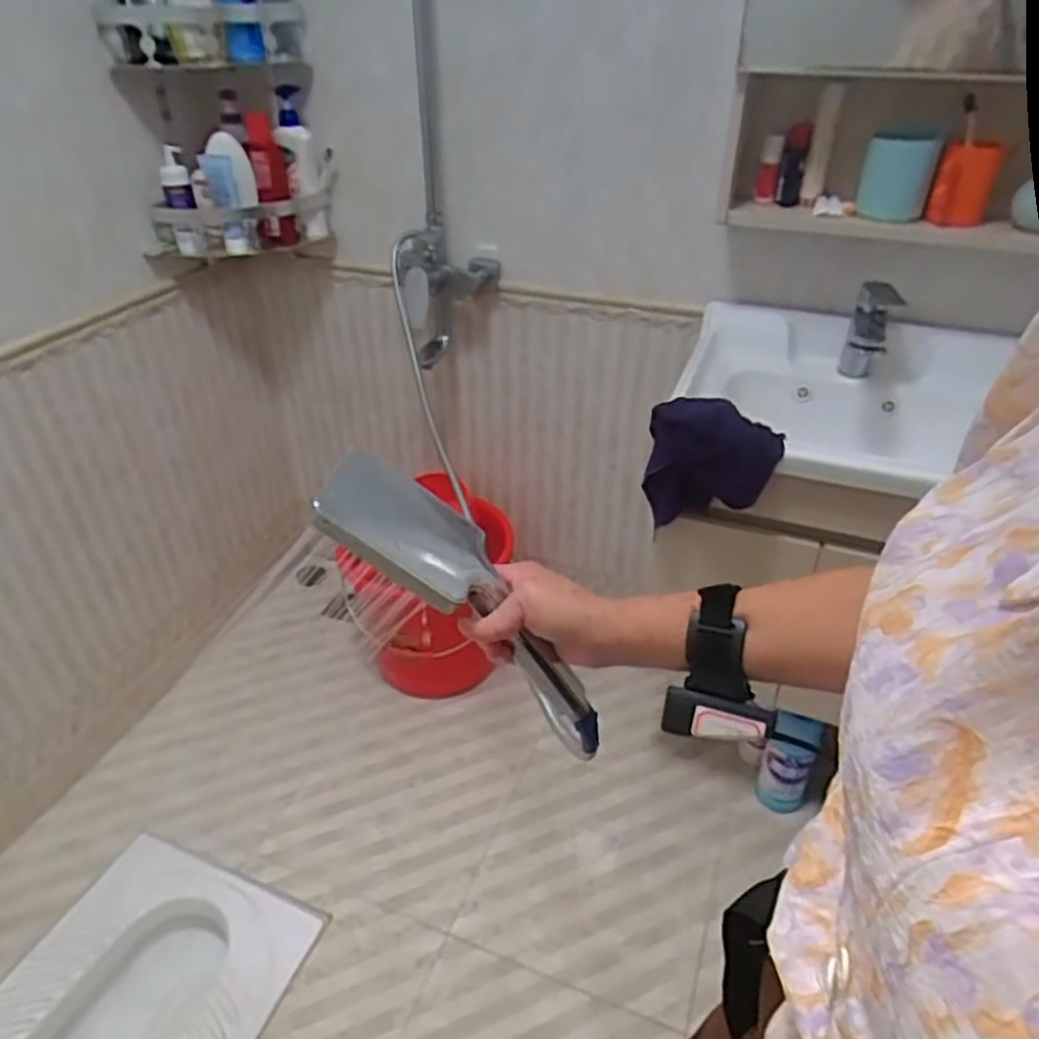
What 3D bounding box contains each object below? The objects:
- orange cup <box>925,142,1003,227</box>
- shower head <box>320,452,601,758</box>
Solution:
[{"bbox_3d":[0.563,-0.424,0.937,0.065,0.100,0.065,16,40,22],"label":"orange cup"},{"bbox_3d":[-0.024,0.077,0.559,0.062,0.315,0.091,-28,27,27],"label":"shower head"}]

